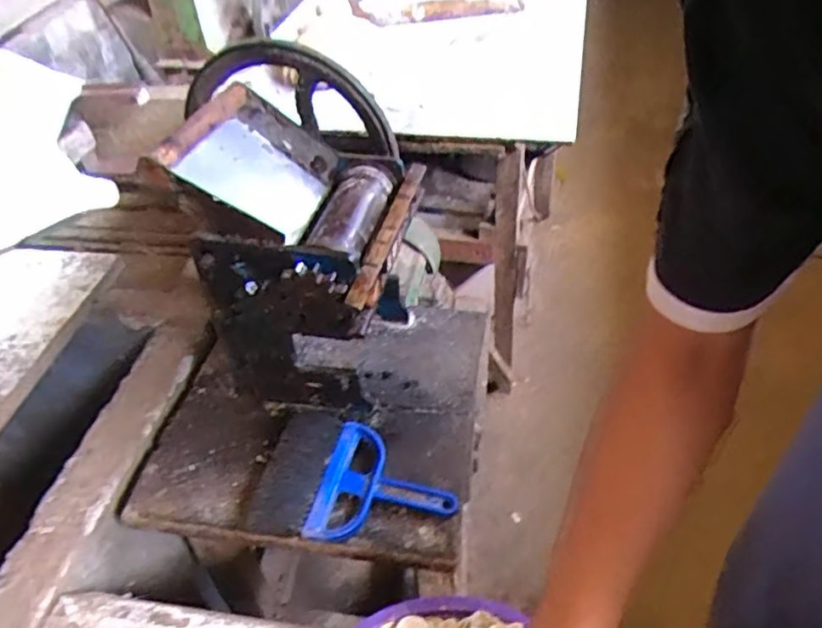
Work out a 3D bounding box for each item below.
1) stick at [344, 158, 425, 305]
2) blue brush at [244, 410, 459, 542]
[{"bbox_3d":[-0.019,-0.085,0.620,0.020,0.022,0.220,9,43,12],"label":"stick"},{"bbox_3d":[-0.057,0.169,0.656,0.209,0.038,0.142,6,45,9],"label":"blue brush"}]

